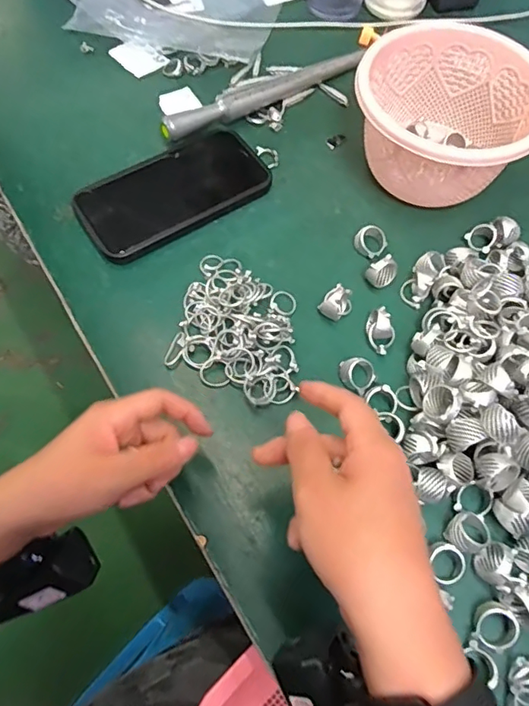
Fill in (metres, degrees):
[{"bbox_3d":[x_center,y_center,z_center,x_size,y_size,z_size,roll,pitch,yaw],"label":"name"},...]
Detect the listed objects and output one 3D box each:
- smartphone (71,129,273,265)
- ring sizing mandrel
[{"bbox_3d":[-0.077,-0.138,0.432,0.157,0.016,0.081,-31,70,-15],"label":"smartphone"},{"bbox_3d":[0.006,-0.248,0.486,0.227,0.024,0.020,-31,69,-15],"label":"ring sizing mandrel"}]

